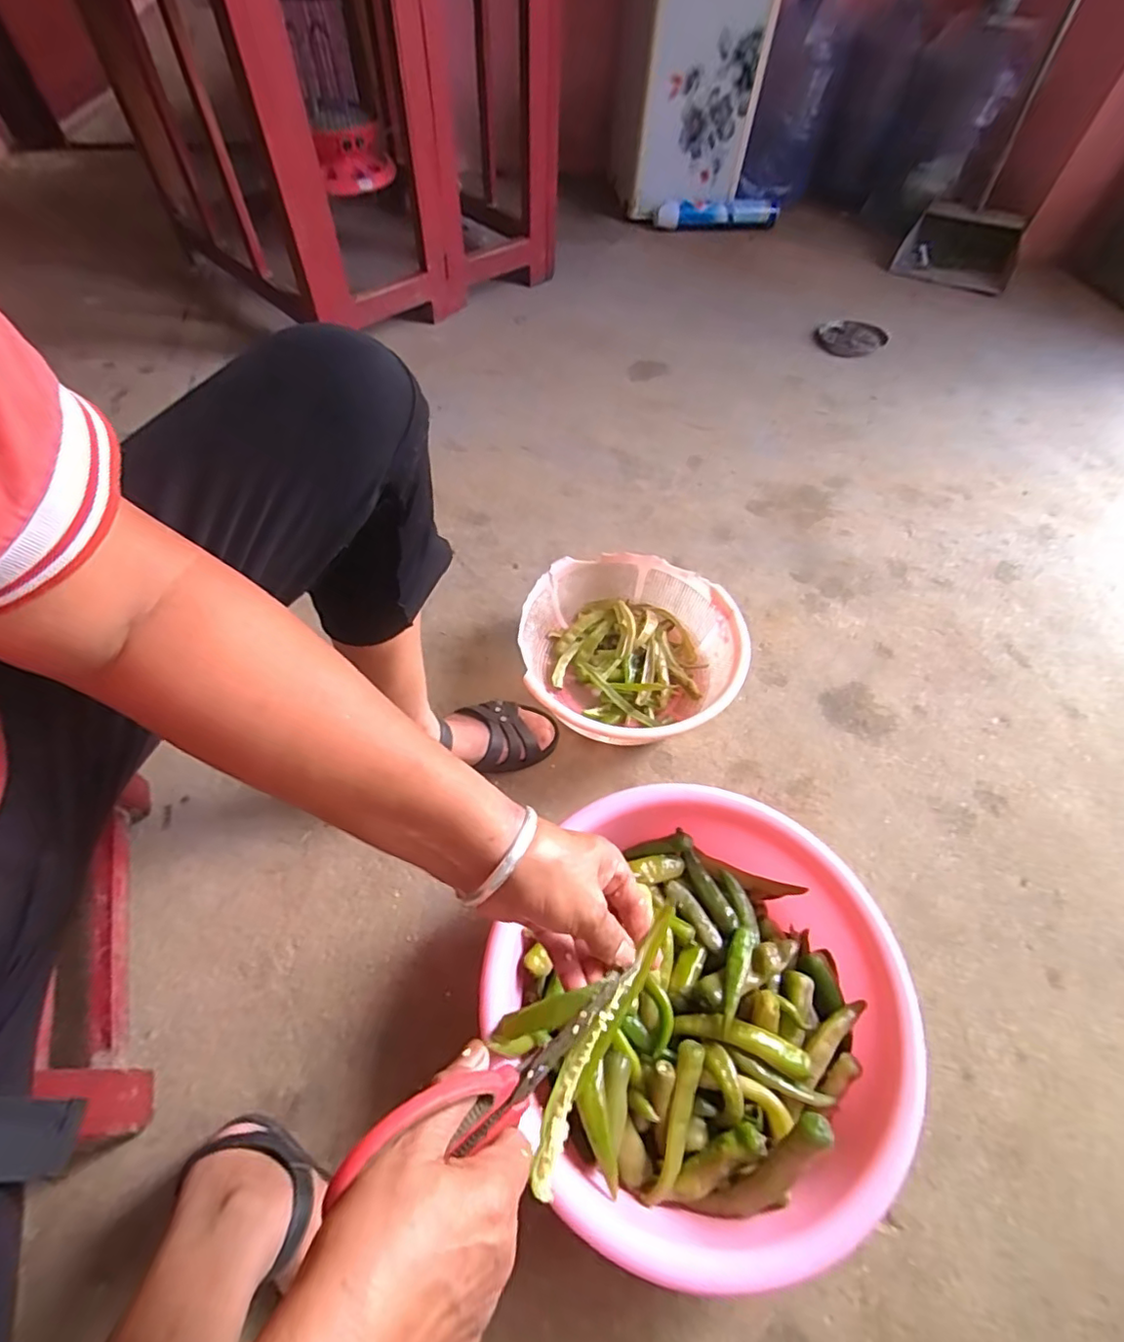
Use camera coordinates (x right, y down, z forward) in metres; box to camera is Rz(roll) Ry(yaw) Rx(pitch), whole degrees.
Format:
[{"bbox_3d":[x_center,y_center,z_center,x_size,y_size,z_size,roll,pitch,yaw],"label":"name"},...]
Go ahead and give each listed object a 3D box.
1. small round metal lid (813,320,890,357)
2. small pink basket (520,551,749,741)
[{"bbox_3d":[0.645,-0.748,1.306,0.145,0.022,0.140,1,56,-1],"label":"small round metal lid"},{"bbox_3d":[0.079,-0.019,0.772,0.259,0.106,0.271,16,57,10],"label":"small pink basket"}]

